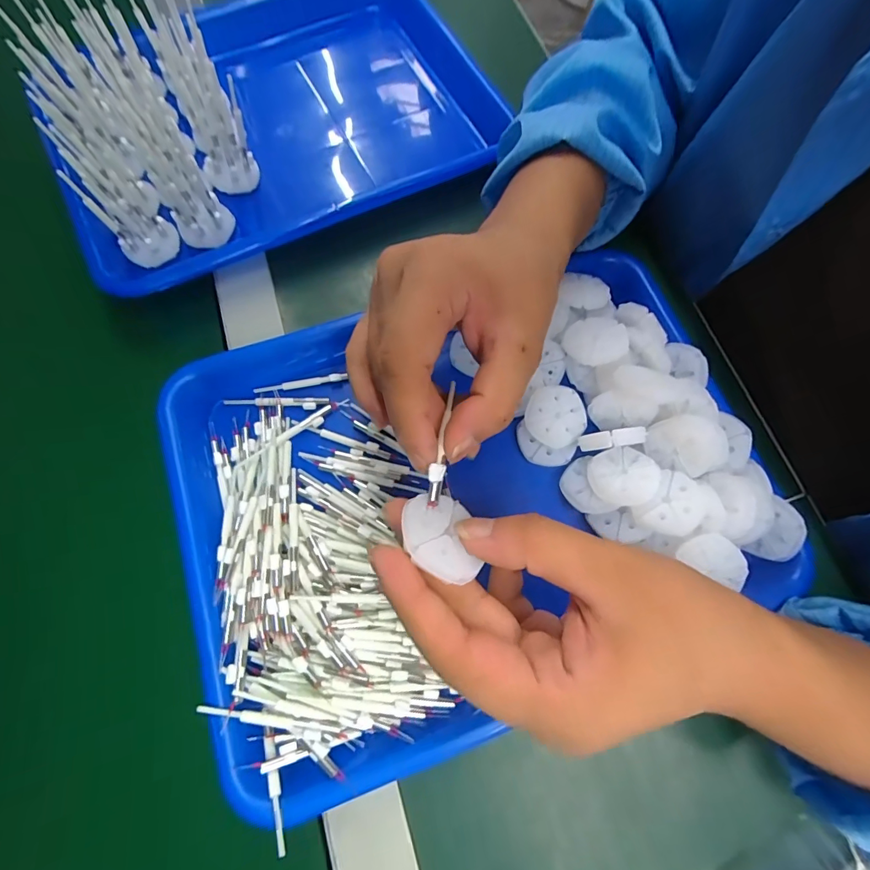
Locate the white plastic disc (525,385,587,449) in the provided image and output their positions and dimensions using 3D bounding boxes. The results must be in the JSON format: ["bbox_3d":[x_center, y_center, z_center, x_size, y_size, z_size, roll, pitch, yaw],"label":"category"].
[{"bbox_3d":[0.076,-0.013,0.270,0.037,0.005,0.036,42,75,11],"label":"white plastic disc"}]

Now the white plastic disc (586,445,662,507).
[{"bbox_3d":[0.109,0.023,0.252,0.038,0.005,0.036,-7,56,11],"label":"white plastic disc"}]

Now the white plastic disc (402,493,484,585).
[{"bbox_3d":[0.002,0.039,0.171,0.029,0.004,0.035,10,48,-23],"label":"white plastic disc"}]

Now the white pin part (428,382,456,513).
[{"bbox_3d":[0.003,0.002,0.193,0.006,0.007,0.067,9,53,1],"label":"white pin part"}]

